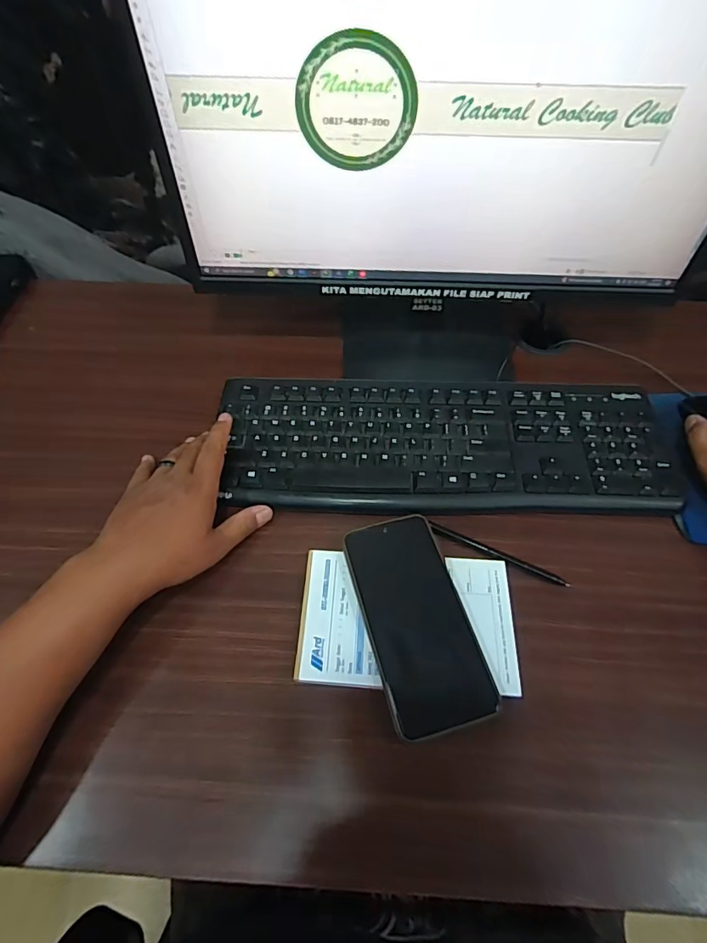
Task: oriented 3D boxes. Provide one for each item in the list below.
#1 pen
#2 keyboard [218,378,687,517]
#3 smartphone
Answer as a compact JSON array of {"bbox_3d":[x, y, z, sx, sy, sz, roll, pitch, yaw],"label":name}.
[{"bbox_3d":[0.124,0.072,0.416,0.123,0.010,0.009,24,61,15],"label":"pen"},{"bbox_3d":[0.088,-0.030,0.472,0.416,0.016,0.152,1,58,1],"label":"keyboard"},{"bbox_3d":[0.048,0.114,0.380,0.077,0.016,0.161,-13,58,-8],"label":"smartphone"}]

